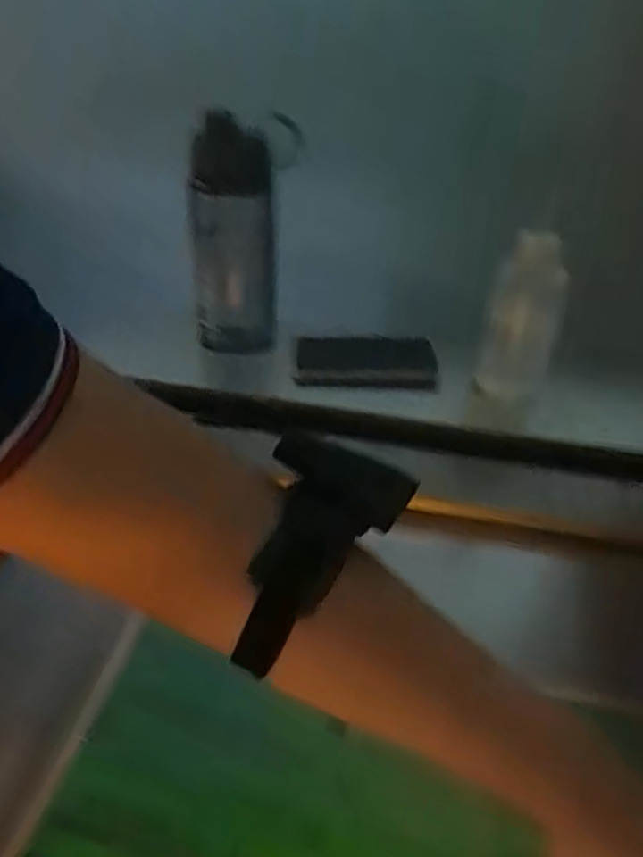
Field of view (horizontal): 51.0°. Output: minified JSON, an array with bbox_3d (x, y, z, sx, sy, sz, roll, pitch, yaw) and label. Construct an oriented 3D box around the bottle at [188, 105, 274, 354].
[{"bbox_3d":[-0.091,-0.194,0.701,0.095,0.241,0.094,-4,38,-9],"label":"bottle"}]

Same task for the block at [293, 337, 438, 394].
[{"bbox_3d":[0.049,-0.076,0.745,0.150,0.033,0.070,5,38,2],"label":"block"}]

